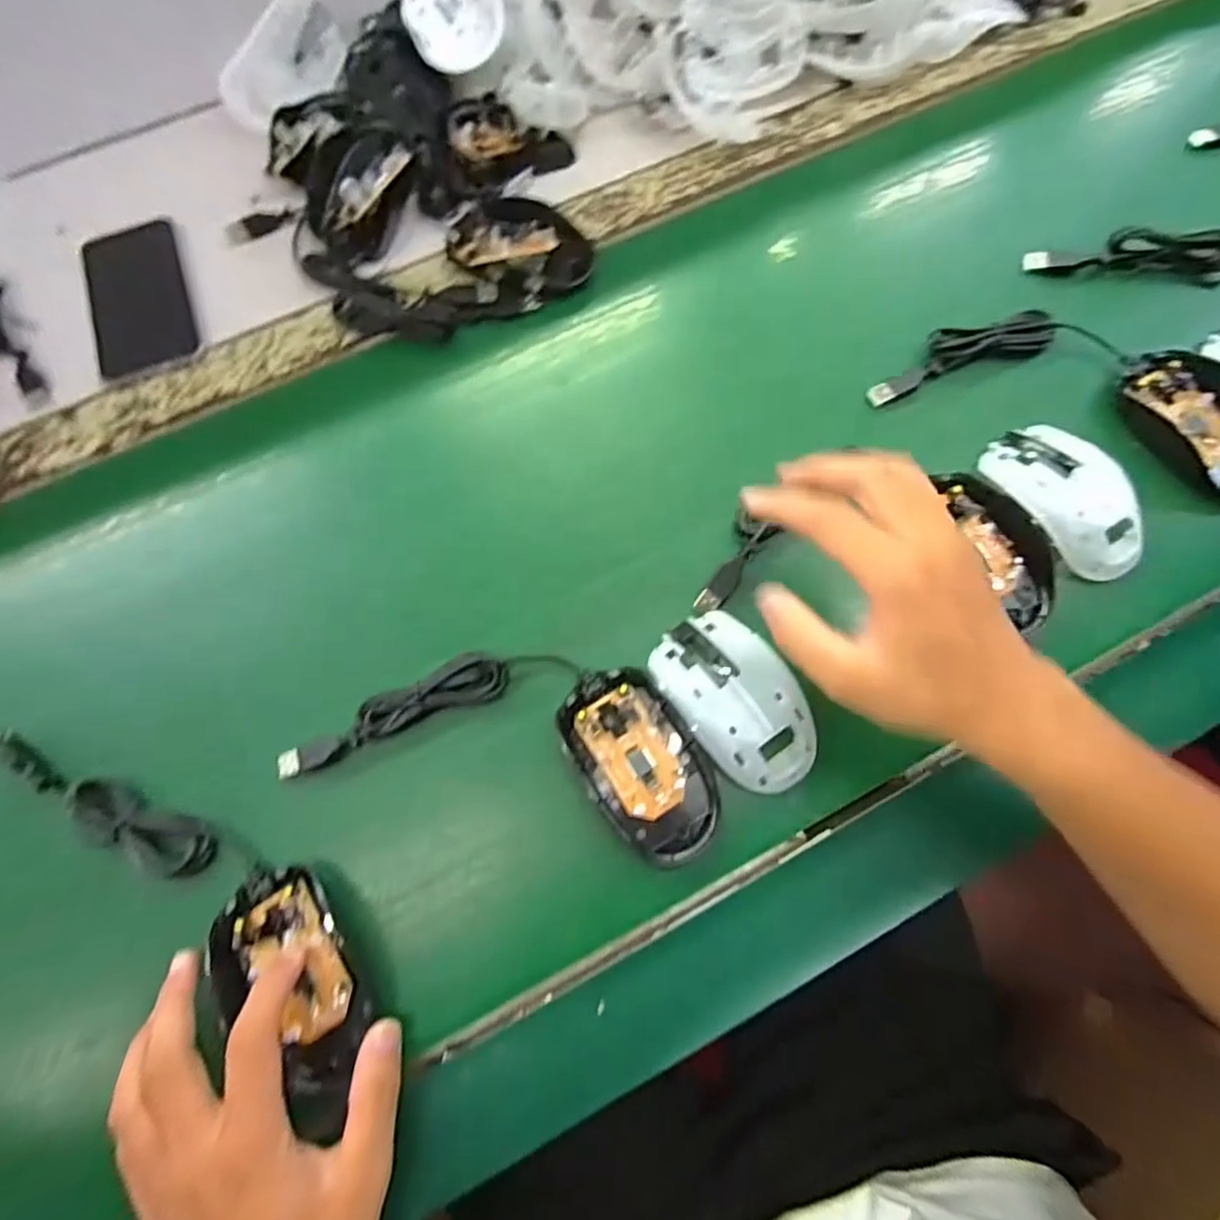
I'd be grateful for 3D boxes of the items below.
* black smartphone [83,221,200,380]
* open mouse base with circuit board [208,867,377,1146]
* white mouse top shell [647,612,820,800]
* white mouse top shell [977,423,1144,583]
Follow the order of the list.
[{"bbox_3d":[-0.334,-0.221,0.453,0.061,0.015,0.123,-21,66,-4],"label":"black smartphone"},{"bbox_3d":[-0.152,0.184,0.305,0.057,0.019,0.111,-30,74,-9],"label":"open mouse base with circuit board"},{"bbox_3d":[0.068,0.046,0.339,0.061,0.024,0.100,-33,68,-9],"label":"white mouse top shell"},{"bbox_3d":[0.267,-0.066,0.377,0.053,0.027,0.101,-28,67,-7],"label":"white mouse top shell"}]

